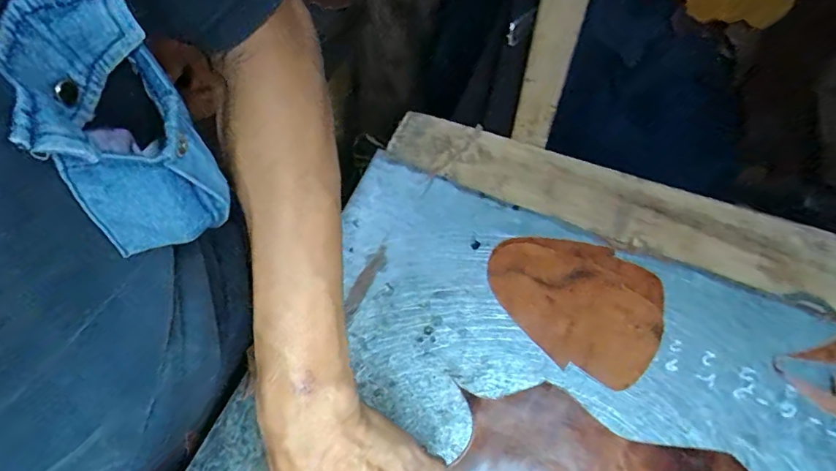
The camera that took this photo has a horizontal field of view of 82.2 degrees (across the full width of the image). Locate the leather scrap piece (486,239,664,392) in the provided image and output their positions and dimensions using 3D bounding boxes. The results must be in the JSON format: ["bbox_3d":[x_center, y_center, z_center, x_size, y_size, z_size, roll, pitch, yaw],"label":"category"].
[{"bbox_3d":[0.142,0.054,0.434,0.156,0.005,0.114,36,73,18],"label":"leather scrap piece"}]

